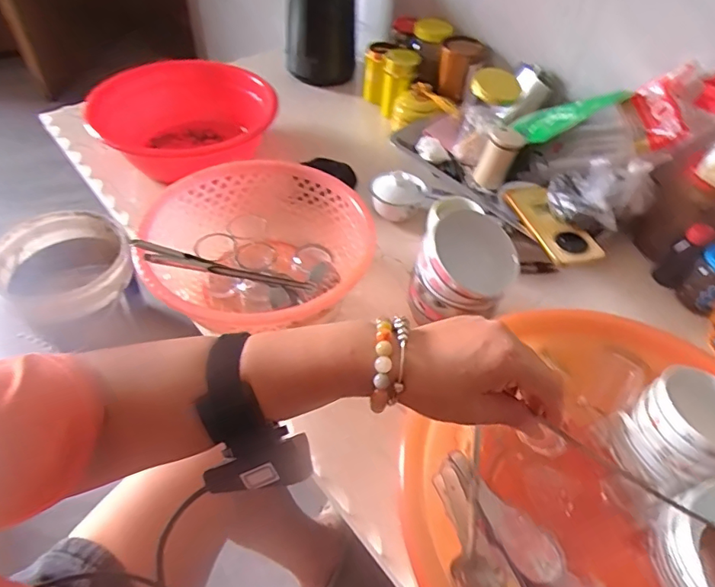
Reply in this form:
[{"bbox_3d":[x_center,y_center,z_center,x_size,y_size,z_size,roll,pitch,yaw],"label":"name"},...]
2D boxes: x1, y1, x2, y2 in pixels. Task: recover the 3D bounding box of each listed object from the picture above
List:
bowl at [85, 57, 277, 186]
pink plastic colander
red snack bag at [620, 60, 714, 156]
[{"bbox_3d":[-0.297,-0.287,0.857,0.284,0.101,0.267,-1,50,-5],"label":"bowl"},{"bbox_3d":[-0.126,-0.055,0.668,0.282,0.103,0.266,-4,50,-7],"label":"pink plastic colander"},{"bbox_3d":[0.438,-0.257,0.687,0.131,0.042,0.101,-34,77,11],"label":"red snack bag"}]

